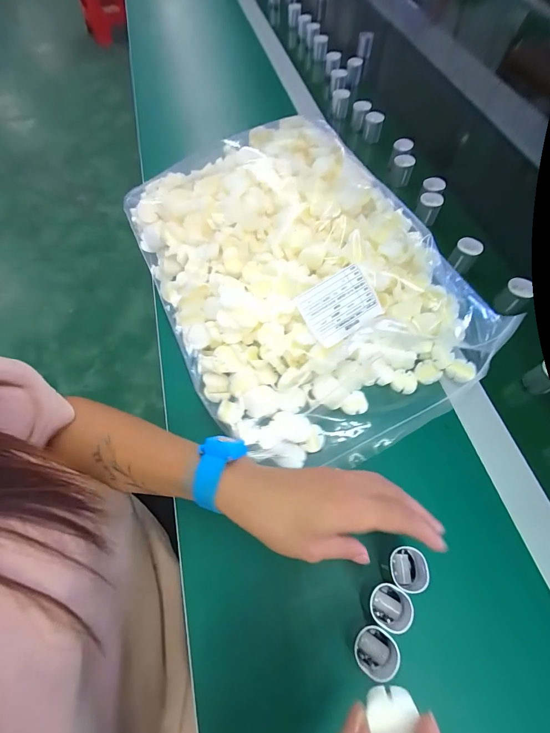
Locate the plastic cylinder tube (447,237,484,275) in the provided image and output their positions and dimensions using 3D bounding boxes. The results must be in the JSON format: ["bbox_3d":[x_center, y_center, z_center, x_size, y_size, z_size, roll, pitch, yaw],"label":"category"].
[{"bbox_3d":[0.244,-0.142,0.425,0.029,0.033,0.035,33,71,17],"label":"plastic cylinder tube"}]

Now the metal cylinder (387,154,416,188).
[{"bbox_3d":[0.198,-0.305,0.516,0.031,0.043,0.034,14,66,10],"label":"metal cylinder"}]

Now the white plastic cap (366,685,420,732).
[{"bbox_3d":[0.062,0.186,0.174,0.024,0.006,0.024,-1,64,3],"label":"white plastic cap"}]

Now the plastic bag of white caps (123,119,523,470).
[{"bbox_3d":[0.010,-0.124,0.382,0.321,0.085,0.451,-34,67,-12],"label":"plastic bag of white caps"}]

